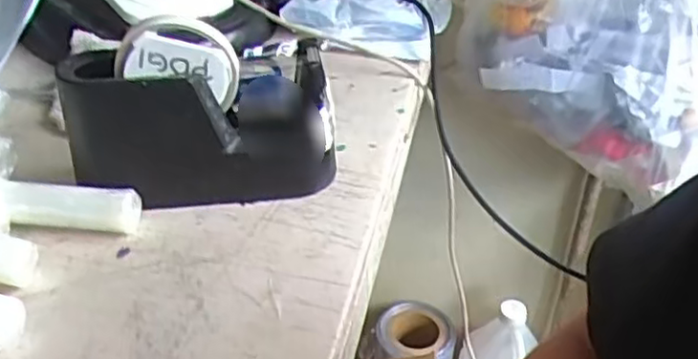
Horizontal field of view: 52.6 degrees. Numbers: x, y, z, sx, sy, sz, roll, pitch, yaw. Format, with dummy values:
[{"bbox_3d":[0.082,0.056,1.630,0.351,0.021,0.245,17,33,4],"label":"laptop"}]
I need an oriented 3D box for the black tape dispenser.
[{"bbox_3d":[-0.102,-0.035,0.505,0.183,0.102,0.063,-10,38,-14],"label":"black tape dispenser"}]

